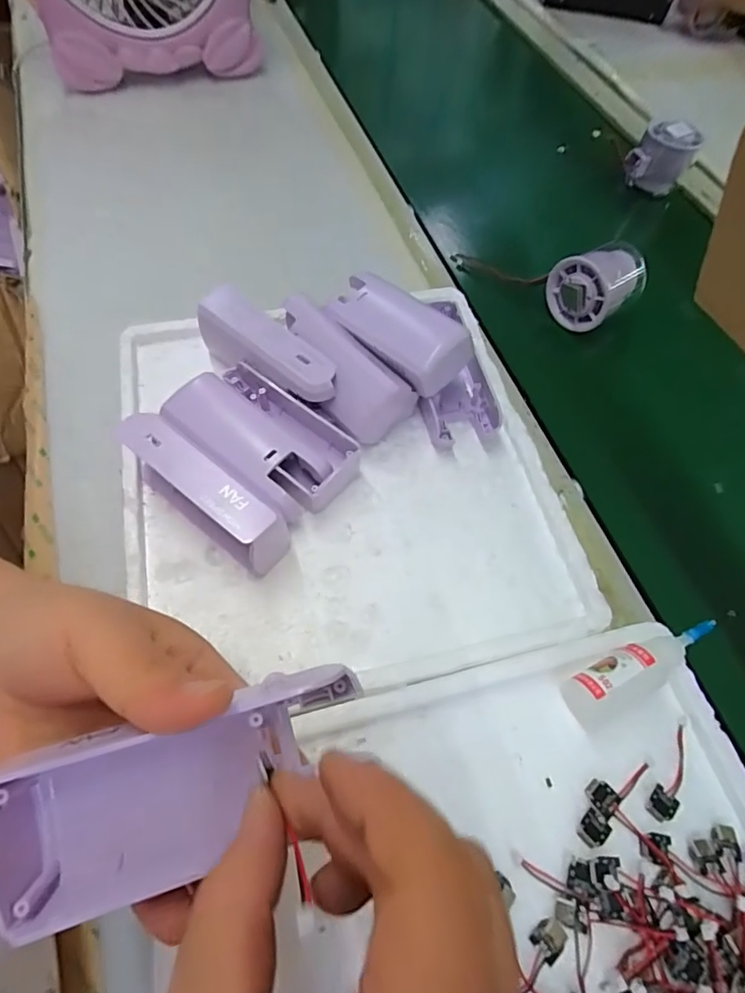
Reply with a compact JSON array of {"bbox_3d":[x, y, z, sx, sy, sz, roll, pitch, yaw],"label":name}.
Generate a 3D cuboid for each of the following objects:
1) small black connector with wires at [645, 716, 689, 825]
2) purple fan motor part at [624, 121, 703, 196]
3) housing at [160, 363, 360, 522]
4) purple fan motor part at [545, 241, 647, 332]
[{"bbox_3d":[0.148,0.133,0.252,0.013,0.004,0.050,32,63,15],"label":"small black connector with wires"},{"bbox_3d":[0.295,-0.346,0.533,0.059,0.053,0.047,27,63,10],"label":"purple fan motor part"},{"bbox_3d":[-0.067,-0.033,0.319,0.113,0.034,0.061,35,64,17],"label":"housing"},{"bbox_3d":[0.191,-0.176,0.432,0.075,0.047,0.053,-27,64,-18],"label":"purple fan motor part"}]

